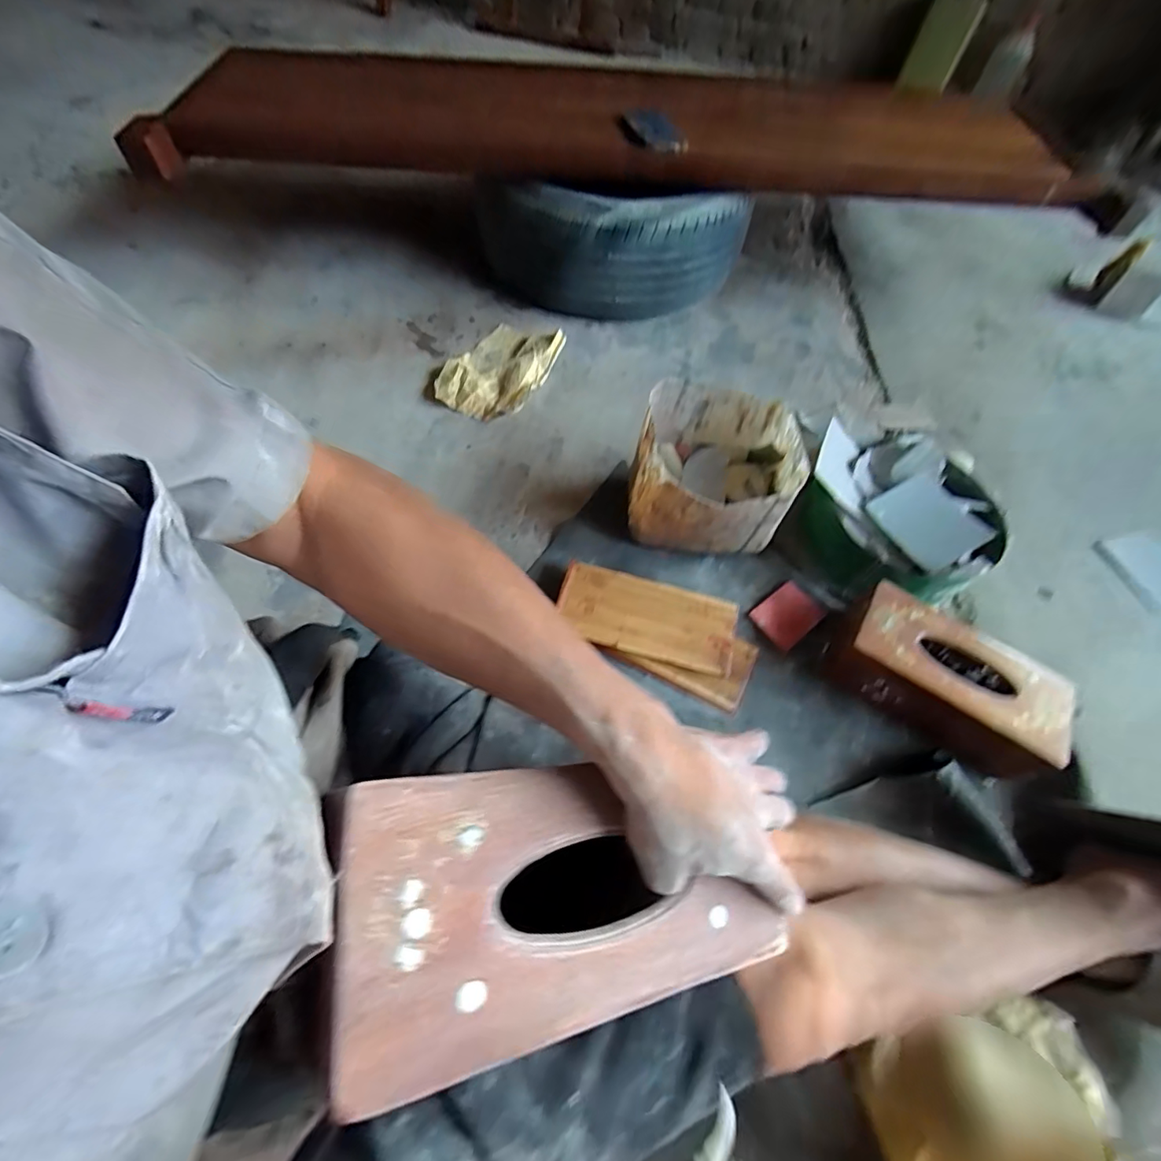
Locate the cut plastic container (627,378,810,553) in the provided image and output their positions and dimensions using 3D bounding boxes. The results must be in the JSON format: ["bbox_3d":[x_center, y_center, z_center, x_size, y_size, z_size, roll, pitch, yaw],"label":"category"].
[{"bbox_3d":[0.194,-0.155,0.782,0.222,0.174,0.209,10,60,2],"label":"cut plastic container"}]

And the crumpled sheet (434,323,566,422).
[{"bbox_3d":[-0.158,-0.409,0.996,0.180,0.033,0.246,21,62,10],"label":"crumpled sheet"}]

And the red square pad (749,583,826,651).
[{"bbox_3d":[0.308,0.049,0.768,0.099,0.012,0.074,-36,68,-20],"label":"red square pad"}]

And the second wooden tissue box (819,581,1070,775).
[{"bbox_3d":[0.477,0.133,0.690,0.267,0.097,0.144,34,65,16],"label":"second wooden tissue box"}]

